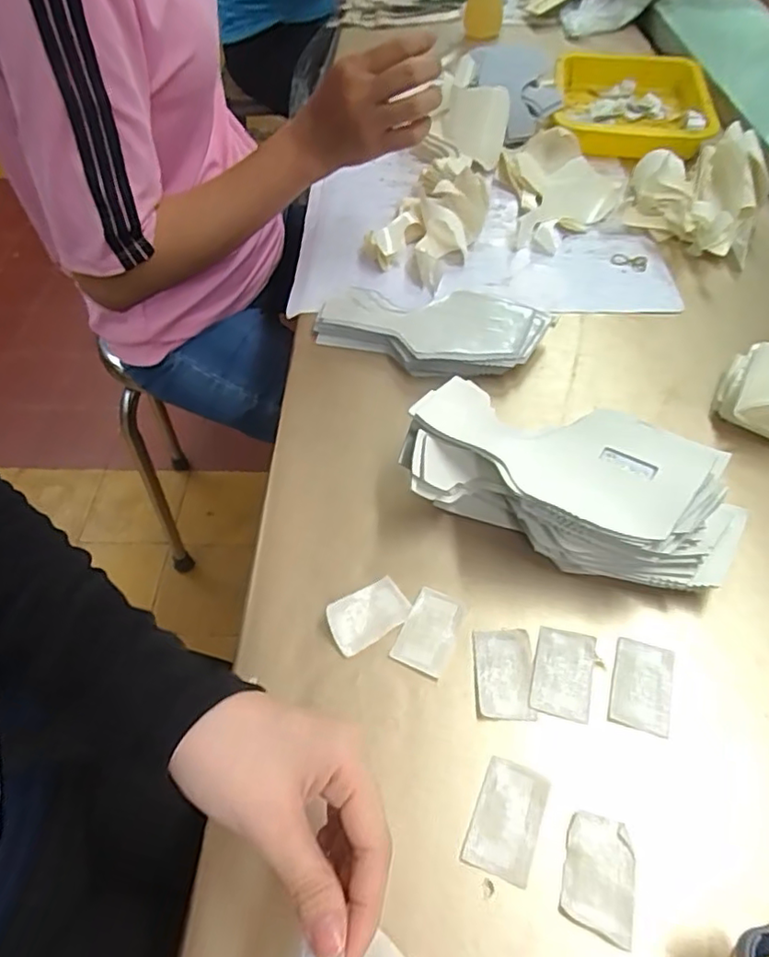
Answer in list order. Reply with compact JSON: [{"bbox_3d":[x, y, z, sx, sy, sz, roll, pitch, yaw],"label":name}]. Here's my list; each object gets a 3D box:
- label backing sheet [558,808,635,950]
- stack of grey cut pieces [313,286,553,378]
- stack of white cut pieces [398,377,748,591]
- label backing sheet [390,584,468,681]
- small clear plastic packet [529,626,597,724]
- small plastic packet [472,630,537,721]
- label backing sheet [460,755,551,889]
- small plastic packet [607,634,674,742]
[{"bbox_3d":[0.109,0.200,0.309,0.034,0.004,0.051,14,54,11],"label":"label backing sheet"},{"bbox_3d":[0.038,-0.135,0.557,0.199,0.029,0.088,16,54,13],"label":"stack of grey cut pieces"},{"bbox_3d":[0.125,0.003,0.417,0.225,0.072,0.100,22,56,17],"label":"stack of white cut pieces"},{"bbox_3d":[0.029,0.099,0.397,0.034,0.004,0.055,20,55,16],"label":"label backing sheet"},{"bbox_3d":[0.110,0.119,0.377,0.035,0.004,0.054,13,53,11],"label":"small clear plastic packet"},{"bbox_3d":[0.074,0.119,0.373,0.034,0.004,0.054,0,52,1],"label":"small plastic packet"},{"bbox_3d":[0.066,0.181,0.326,0.034,0.004,0.054,18,55,14],"label":"label backing sheet"},{"bbox_3d":[0.155,0.124,0.368,0.034,0.004,0.053,15,54,12],"label":"small plastic packet"}]

